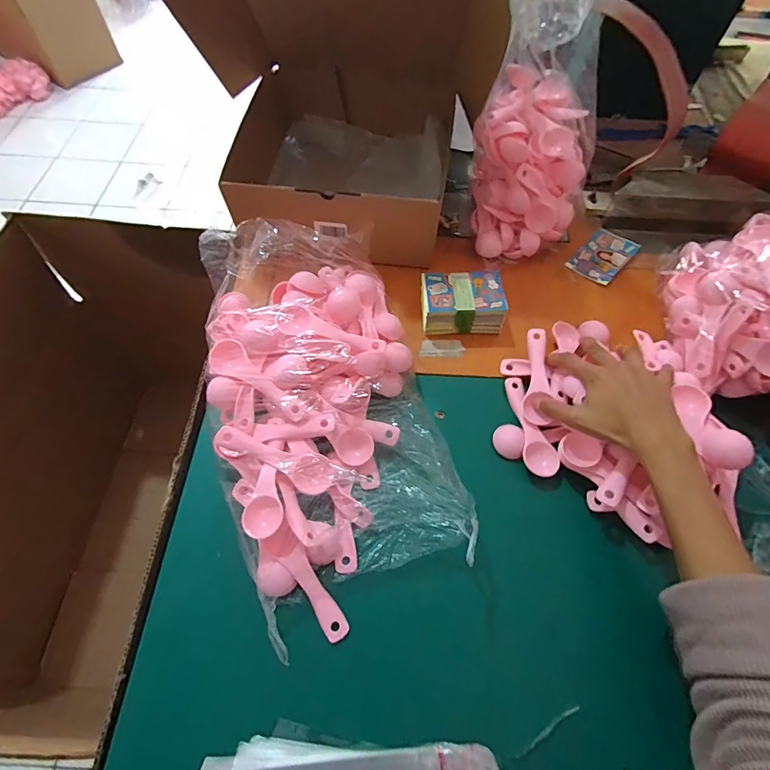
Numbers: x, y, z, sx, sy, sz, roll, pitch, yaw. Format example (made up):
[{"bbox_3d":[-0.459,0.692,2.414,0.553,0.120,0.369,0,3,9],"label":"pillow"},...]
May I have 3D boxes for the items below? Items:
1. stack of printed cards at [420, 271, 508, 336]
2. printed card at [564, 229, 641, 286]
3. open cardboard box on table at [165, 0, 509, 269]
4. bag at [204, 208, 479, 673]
[{"bbox_3d":[0.092,-0.101,0.499,0.095,0.034,0.065,2,62,-1],"label":"stack of printed cards"},{"bbox_3d":[0.296,-0.175,0.565,0.059,0.005,0.092,40,73,20],"label":"printed card"},{"bbox_3d":[-0.061,-0.348,0.493,0.328,0.267,0.312,0,62,-2],"label":"open cardboard box on table"},{"bbox_3d":[-0.060,0.002,0.408,0.210,0.089,0.386,-15,63,-10],"label":"bag"}]

